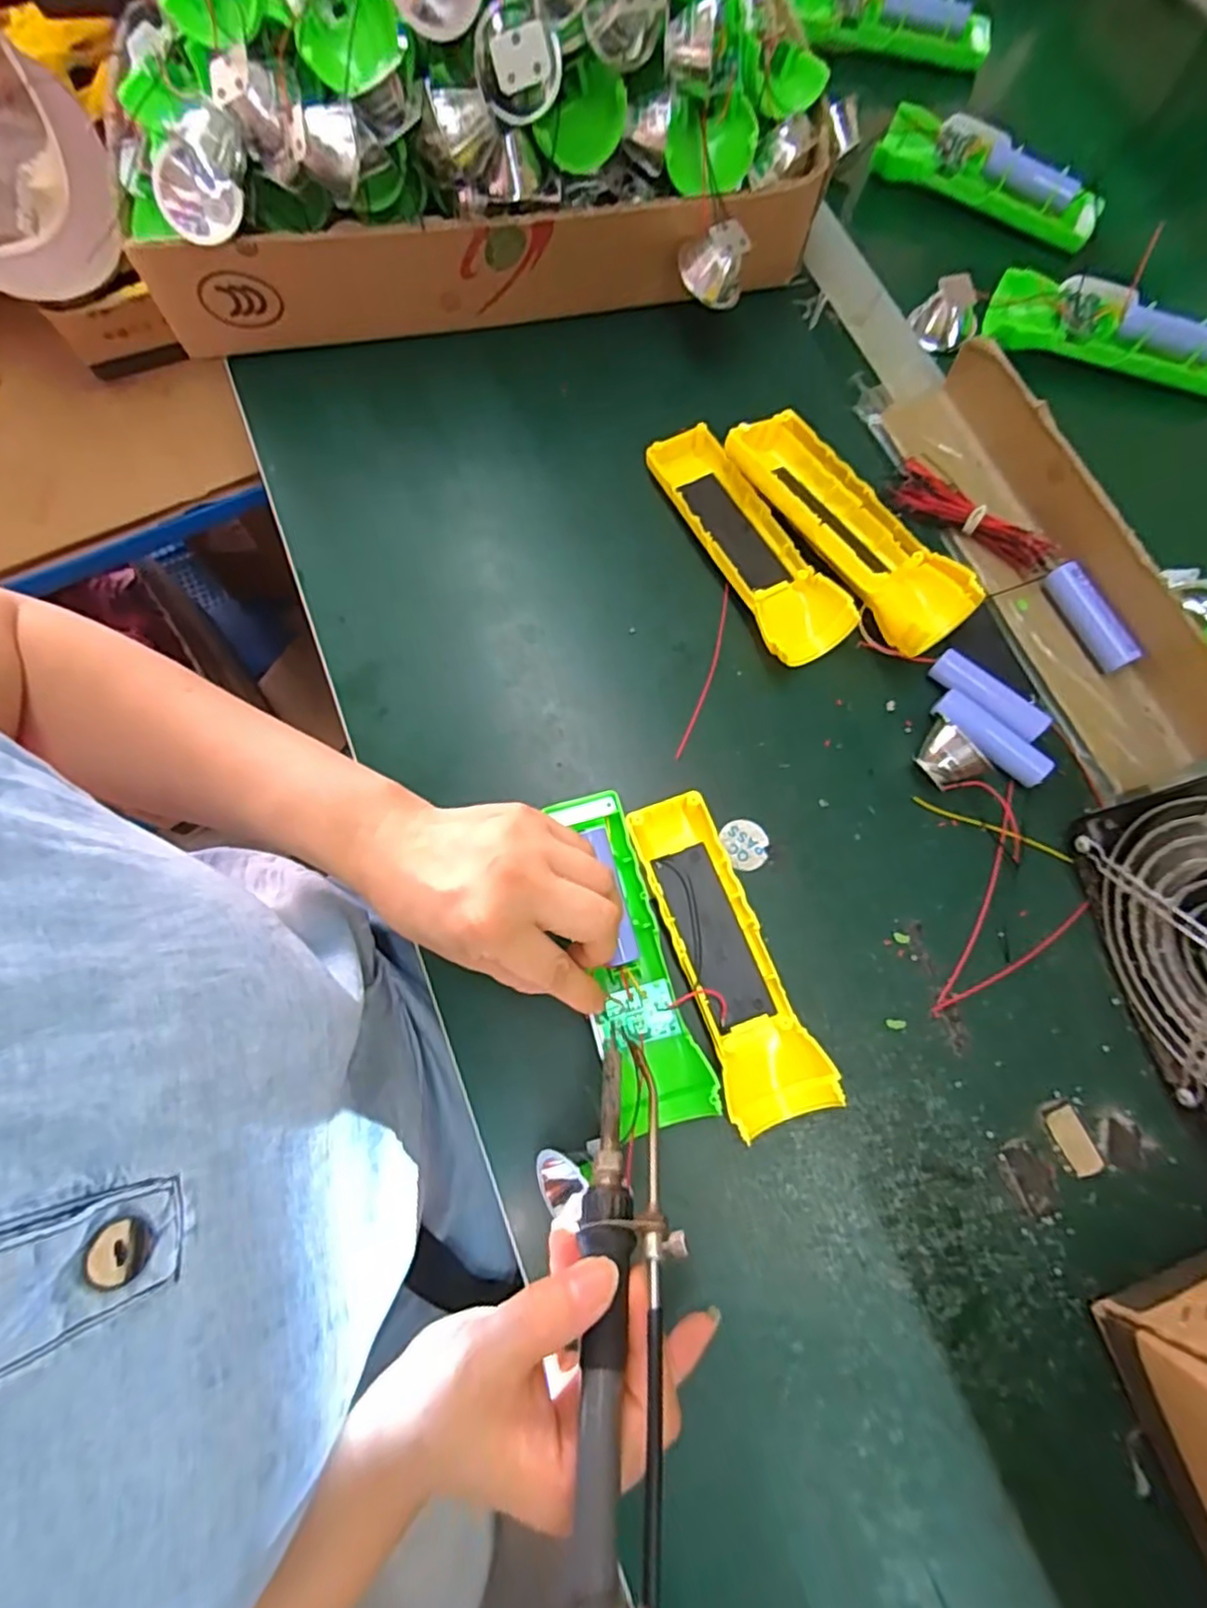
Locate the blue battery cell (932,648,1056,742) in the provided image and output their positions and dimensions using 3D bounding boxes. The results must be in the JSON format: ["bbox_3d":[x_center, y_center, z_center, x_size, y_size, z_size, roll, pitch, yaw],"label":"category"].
[{"bbox_3d":[0.211,-0.058,0.366,0.066,0.014,0.020,40,78,10],"label":"blue battery cell"}]

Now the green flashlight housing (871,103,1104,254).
[{"bbox_3d":[0.273,-0.445,0.468,0.158,0.030,0.048,30,77,8],"label":"green flashlight housing"}]

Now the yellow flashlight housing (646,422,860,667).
[{"bbox_3d":[0.081,-0.154,0.391,0.049,0.024,0.162,-27,76,-7],"label":"yellow flashlight housing"}]

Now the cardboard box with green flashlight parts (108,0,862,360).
[{"bbox_3d":[-0.073,-0.416,0.381,0.405,0.191,0.220,-3,74,-1],"label":"cardboard box with green flashlight parts"}]

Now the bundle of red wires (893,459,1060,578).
[{"bbox_3d":[0.218,-0.166,0.392,0.100,0.024,0.017,39,78,10],"label":"bundle of red wires"}]

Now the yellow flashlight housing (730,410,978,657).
[{"bbox_3d":[0.137,-0.154,0.384,0.060,0.040,0.165,-35,77,-9],"label":"yellow flashlight housing"}]

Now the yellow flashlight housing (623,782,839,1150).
[{"bbox_3d":[0.060,0.074,0.330,0.048,0.025,0.162,-18,75,-5],"label":"yellow flashlight housing"}]

